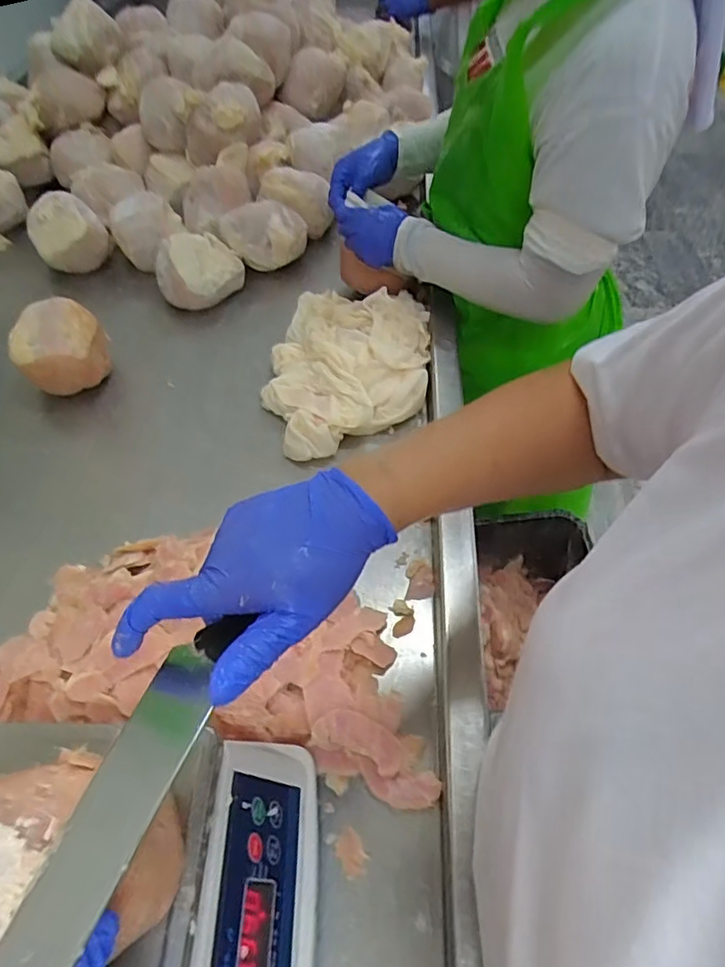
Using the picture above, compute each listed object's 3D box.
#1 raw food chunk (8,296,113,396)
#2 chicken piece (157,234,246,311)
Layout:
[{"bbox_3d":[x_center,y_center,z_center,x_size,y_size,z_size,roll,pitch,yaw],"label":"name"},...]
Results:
[{"bbox_3d":[-0.416,-0.182,0.795,0.115,0.086,0.133,-30,58,-22],"label":"raw food chunk"},{"bbox_3d":[-0.260,-0.339,0.918,0.132,0.086,0.105,-15,53,-12],"label":"chicken piece"}]

